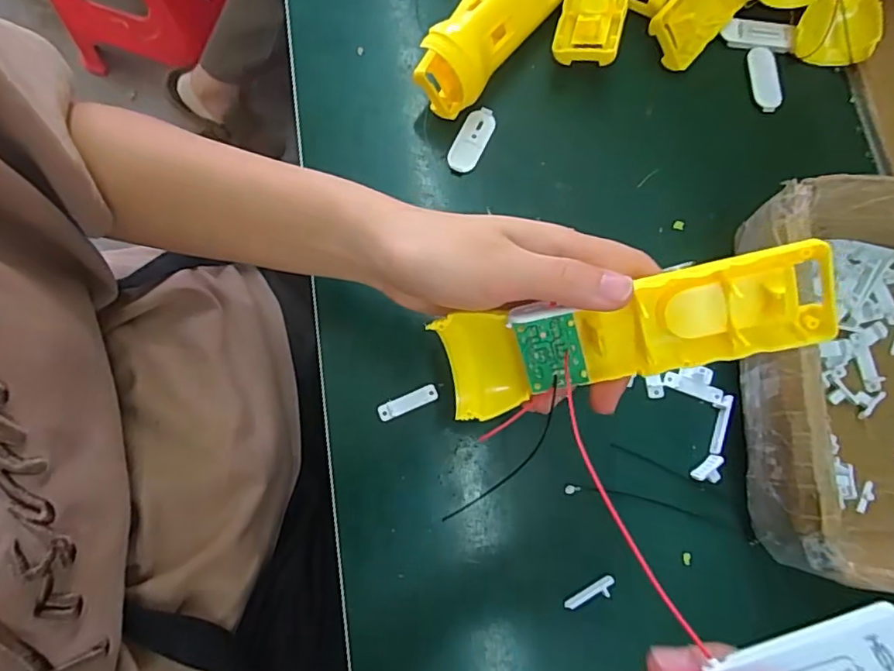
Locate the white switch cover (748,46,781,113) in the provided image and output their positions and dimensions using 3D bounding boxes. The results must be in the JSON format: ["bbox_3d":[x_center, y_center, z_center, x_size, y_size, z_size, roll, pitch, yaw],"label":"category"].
[{"bbox_3d":[0.227,-0.184,0.407,0.016,0.004,0.050,-7,77,-2],"label":"white switch cover"}]

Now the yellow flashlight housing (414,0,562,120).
[{"bbox_3d":[0.041,-0.223,0.384,0.050,0.049,0.164,30,79,6],"label":"yellow flashlight housing"}]

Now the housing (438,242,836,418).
[{"bbox_3d":[0.078,0.000,0.247,0.160,0.023,0.042,-14,77,15],"label":"housing"}]

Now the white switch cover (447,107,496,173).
[{"bbox_3d":[0.017,-0.133,0.390,0.020,0.007,0.049,25,78,5],"label":"white switch cover"}]

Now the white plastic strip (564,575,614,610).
[{"bbox_3d":[0.081,0.147,0.322,0.031,0.006,0.009,-30,79,-7],"label":"white plastic strip"}]

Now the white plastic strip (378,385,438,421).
[{"bbox_3d":[-0.024,0.041,0.348,0.038,0.005,0.009,-23,78,-6],"label":"white plastic strip"}]

